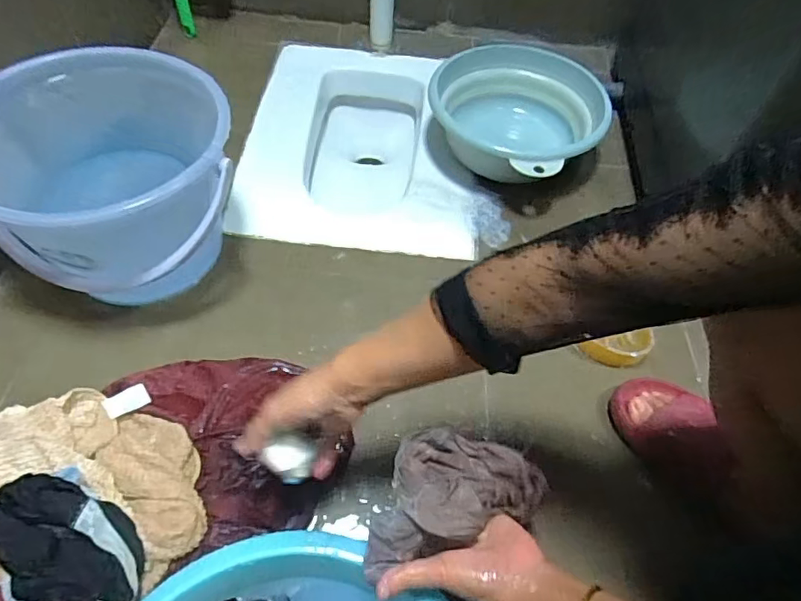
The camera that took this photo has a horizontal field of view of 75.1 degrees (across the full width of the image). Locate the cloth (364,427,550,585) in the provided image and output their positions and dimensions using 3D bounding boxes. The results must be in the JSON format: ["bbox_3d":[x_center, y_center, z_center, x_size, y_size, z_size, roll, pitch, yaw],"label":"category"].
[{"bbox_3d":[0.042,0.157,0.456,0.171,0.063,0.096,-16,59,-14],"label":"cloth"}]

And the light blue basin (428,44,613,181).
[{"bbox_3d":[0.217,-0.321,0.938,0.259,0.122,0.304,-29,63,-21],"label":"light blue basin"}]

